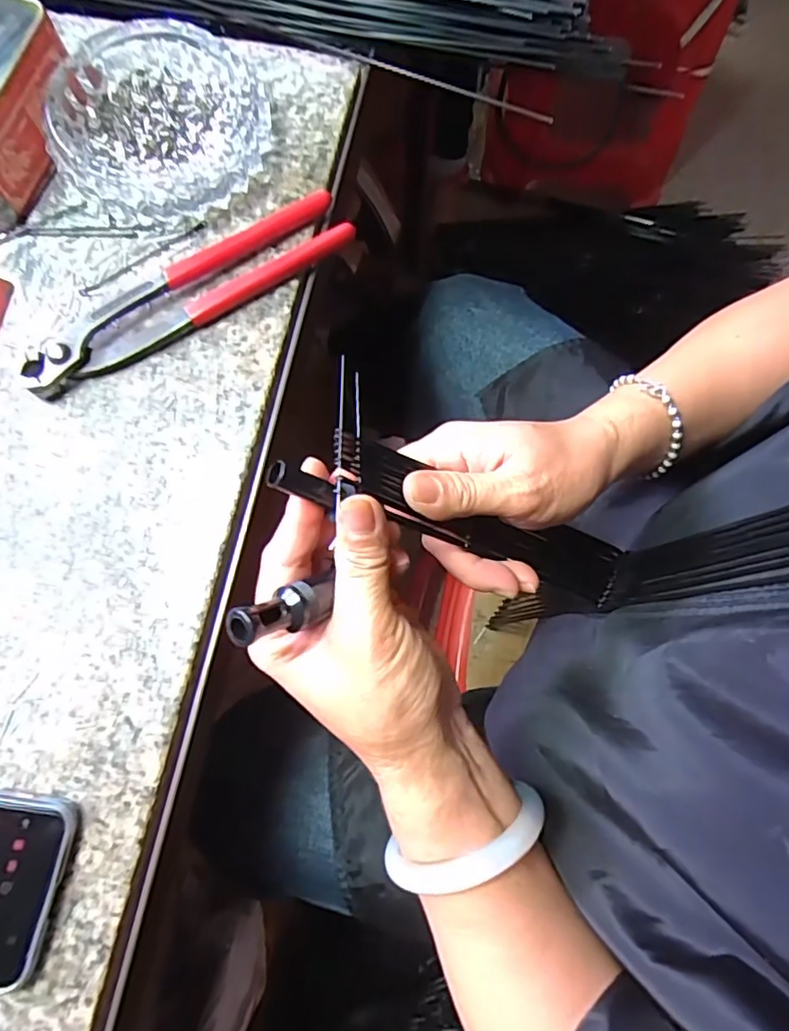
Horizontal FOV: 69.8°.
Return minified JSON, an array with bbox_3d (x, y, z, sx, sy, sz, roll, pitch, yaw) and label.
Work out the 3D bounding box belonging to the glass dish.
[{"bbox_3d":[-0.137,-0.235,0.335,0.120,0.031,0.121,0,77,-1],"label":"glass dish"}]

